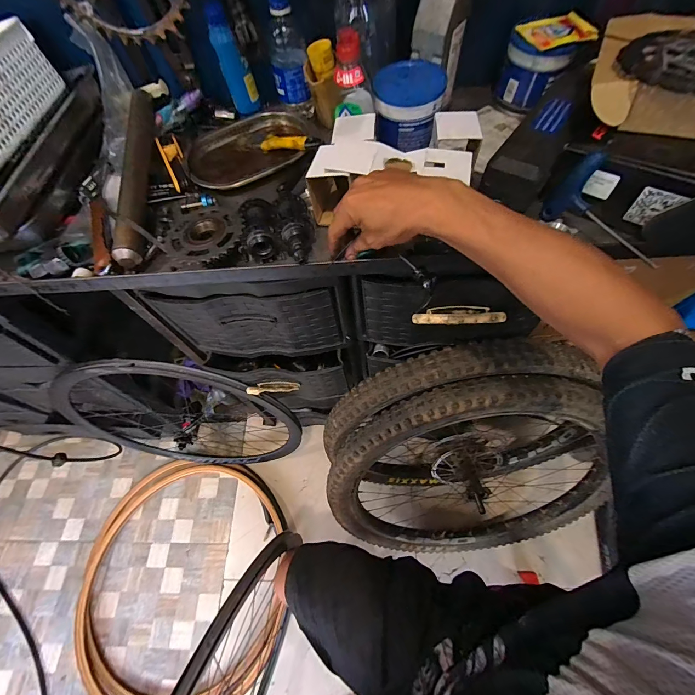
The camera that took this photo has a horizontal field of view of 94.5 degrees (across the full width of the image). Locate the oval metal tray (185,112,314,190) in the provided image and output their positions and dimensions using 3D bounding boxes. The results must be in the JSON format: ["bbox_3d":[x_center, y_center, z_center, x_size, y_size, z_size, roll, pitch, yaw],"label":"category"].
[{"bbox_3d":[-0.170,-0.346,0.559,0.210,0.027,0.138,-22,63,-6],"label":"oval metal tray"}]

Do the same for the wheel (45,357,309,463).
[{"bbox_3d":[-0.445,0.210,0.907,0.623,0.605,0.147,5,63,8],"label":"wheel"}]

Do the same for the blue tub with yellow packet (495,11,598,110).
[{"bbox_3d":[0.321,-0.472,0.532,0.115,0.089,0.104,19,66,15],"label":"blue tub with yellow packet"}]

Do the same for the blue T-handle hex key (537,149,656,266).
[{"bbox_3d":[0.311,-0.160,0.379,0.021,0.083,0.146,-34,65,-12],"label":"blue T-handle hex key"}]

